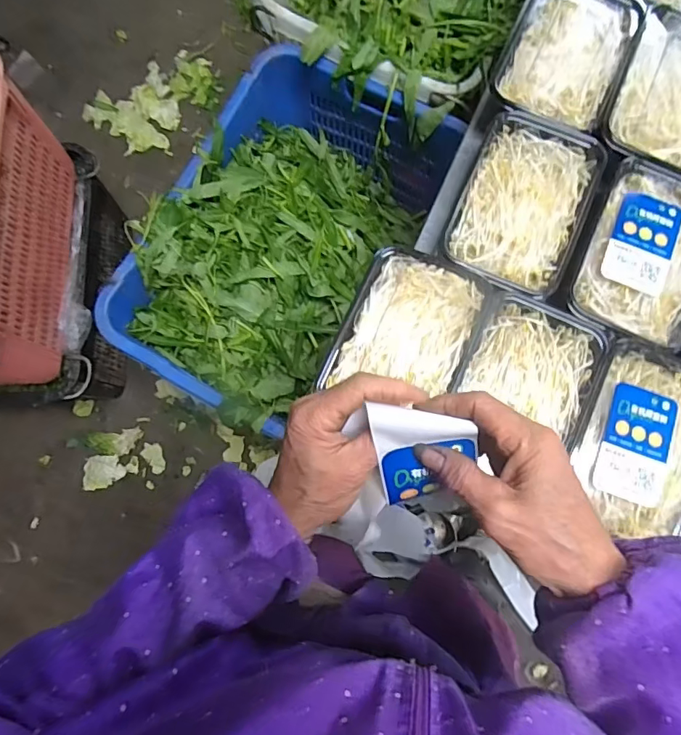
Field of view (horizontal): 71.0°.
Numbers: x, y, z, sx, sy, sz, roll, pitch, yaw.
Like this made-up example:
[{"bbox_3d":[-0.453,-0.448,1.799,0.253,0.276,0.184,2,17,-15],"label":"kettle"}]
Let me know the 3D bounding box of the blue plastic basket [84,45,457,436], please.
[{"bbox_3d":[-0.112,-0.222,0.871,0.322,0.249,0.591,27,82,5],"label":"blue plastic basket"}]

